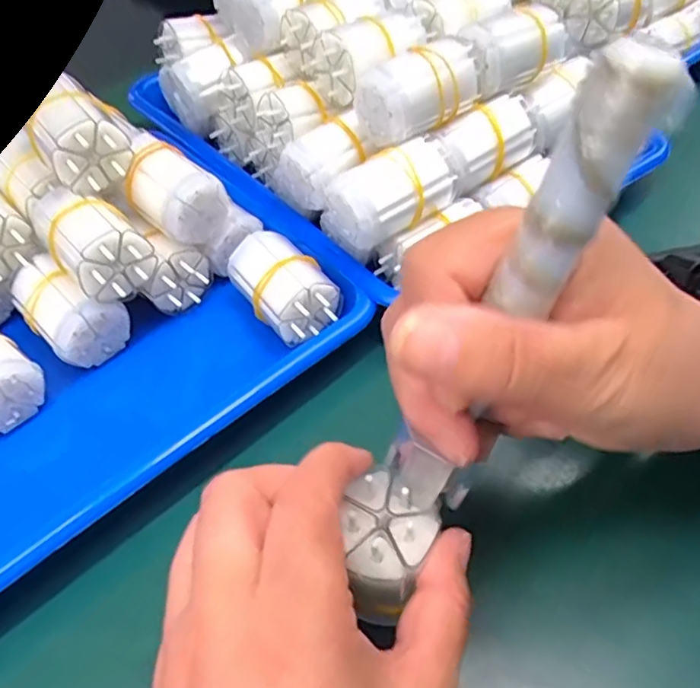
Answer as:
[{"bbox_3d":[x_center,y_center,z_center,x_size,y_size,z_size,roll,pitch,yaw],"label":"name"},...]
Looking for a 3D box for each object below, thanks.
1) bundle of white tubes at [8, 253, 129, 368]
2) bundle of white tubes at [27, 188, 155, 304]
[{"bbox_3d":[-0.147,-0.018,0.311,0.051,0.039,0.037,35,59,28],"label":"bundle of white tubes"},{"bbox_3d":[-0.129,-0.051,0.297,0.038,0.034,0.060,-34,56,-24],"label":"bundle of white tubes"}]

